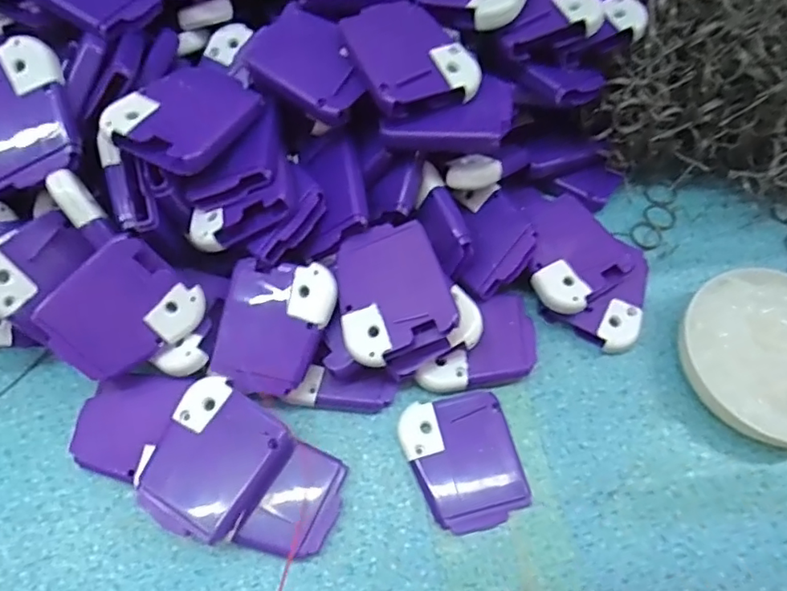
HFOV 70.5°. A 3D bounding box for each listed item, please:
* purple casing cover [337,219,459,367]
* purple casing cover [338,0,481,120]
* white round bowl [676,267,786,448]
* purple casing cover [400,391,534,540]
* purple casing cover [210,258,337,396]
[{"bbox_3d":[-0.003,-0.003,0.260,0.050,0.015,0.062,-18,65,-10],"label":"purple casing cover"},{"bbox_3d":[0.006,-0.115,0.265,0.053,0.009,0.065,-26,66,-14],"label":"purple casing cover"},{"bbox_3d":[0.190,0.031,0.282,0.088,0.026,0.088,1,63,-1],"label":"white round bowl"},{"bbox_3d":[0.034,0.079,0.266,0.051,0.006,0.060,-13,64,-8],"label":"purple casing cover"},{"bbox_3d":[-0.057,0.015,0.263,0.052,0.007,0.061,10,84,14],"label":"purple casing cover"}]

